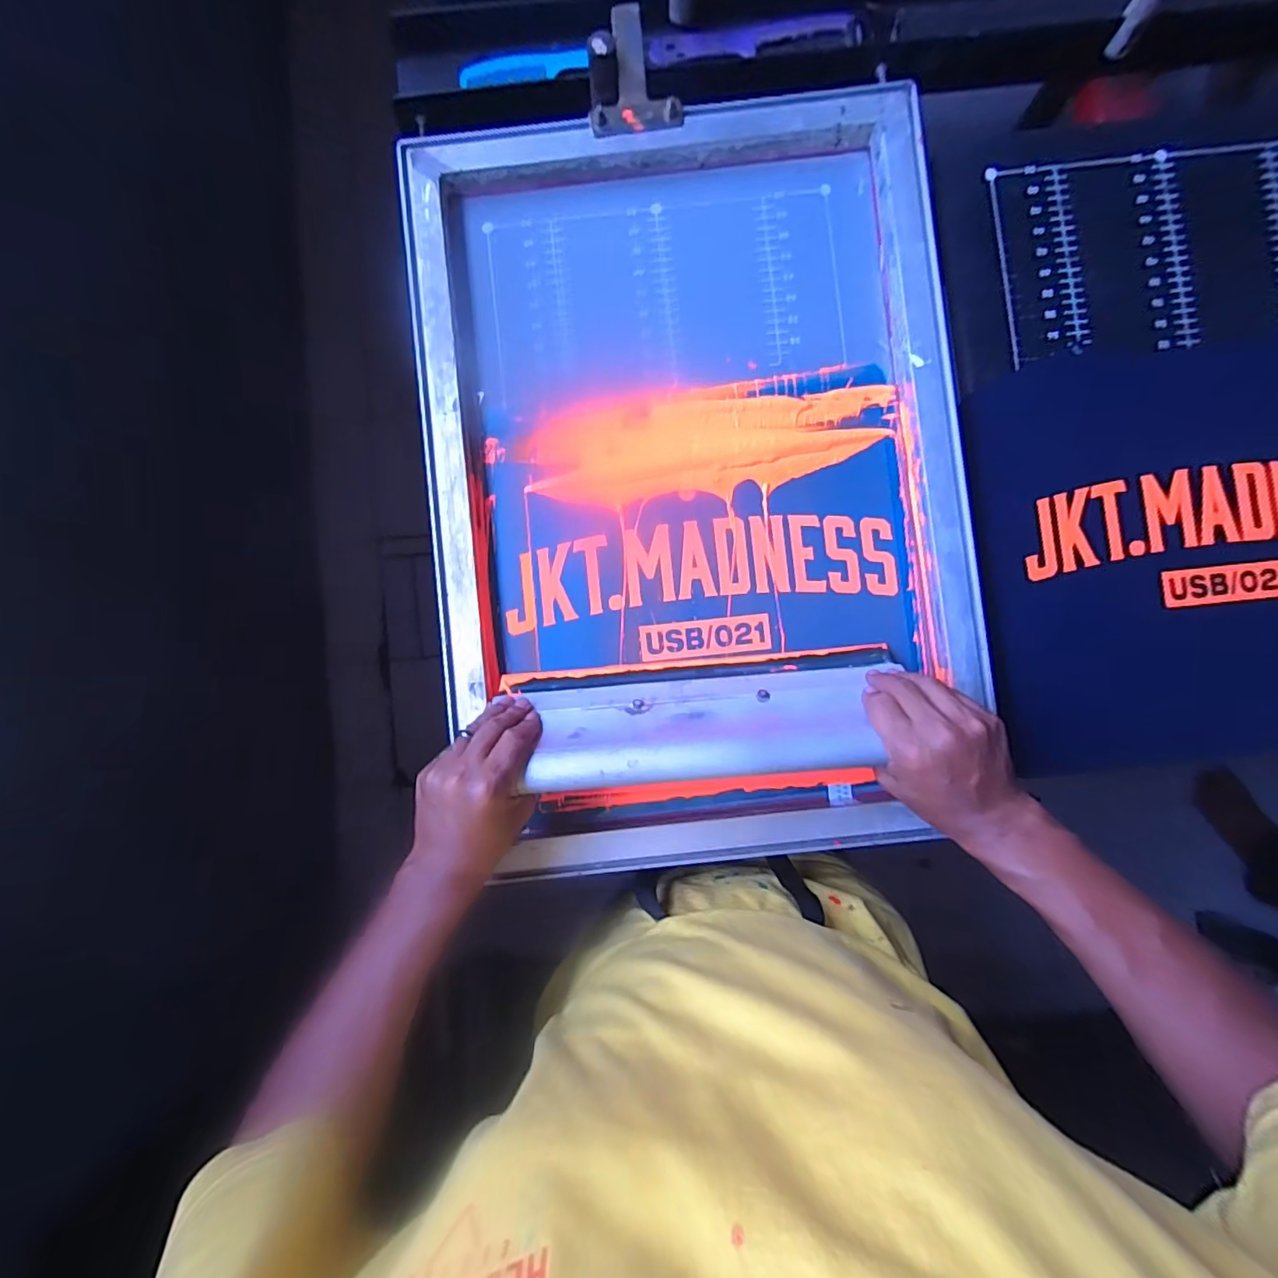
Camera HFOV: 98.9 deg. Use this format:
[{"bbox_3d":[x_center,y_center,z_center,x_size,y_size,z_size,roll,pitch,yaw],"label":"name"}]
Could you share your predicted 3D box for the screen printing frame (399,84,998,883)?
[{"bbox_3d":[0.051,-0.138,0.494,0.469,0.028,0.657,-6,88,1],"label":"screen printing frame"}]

